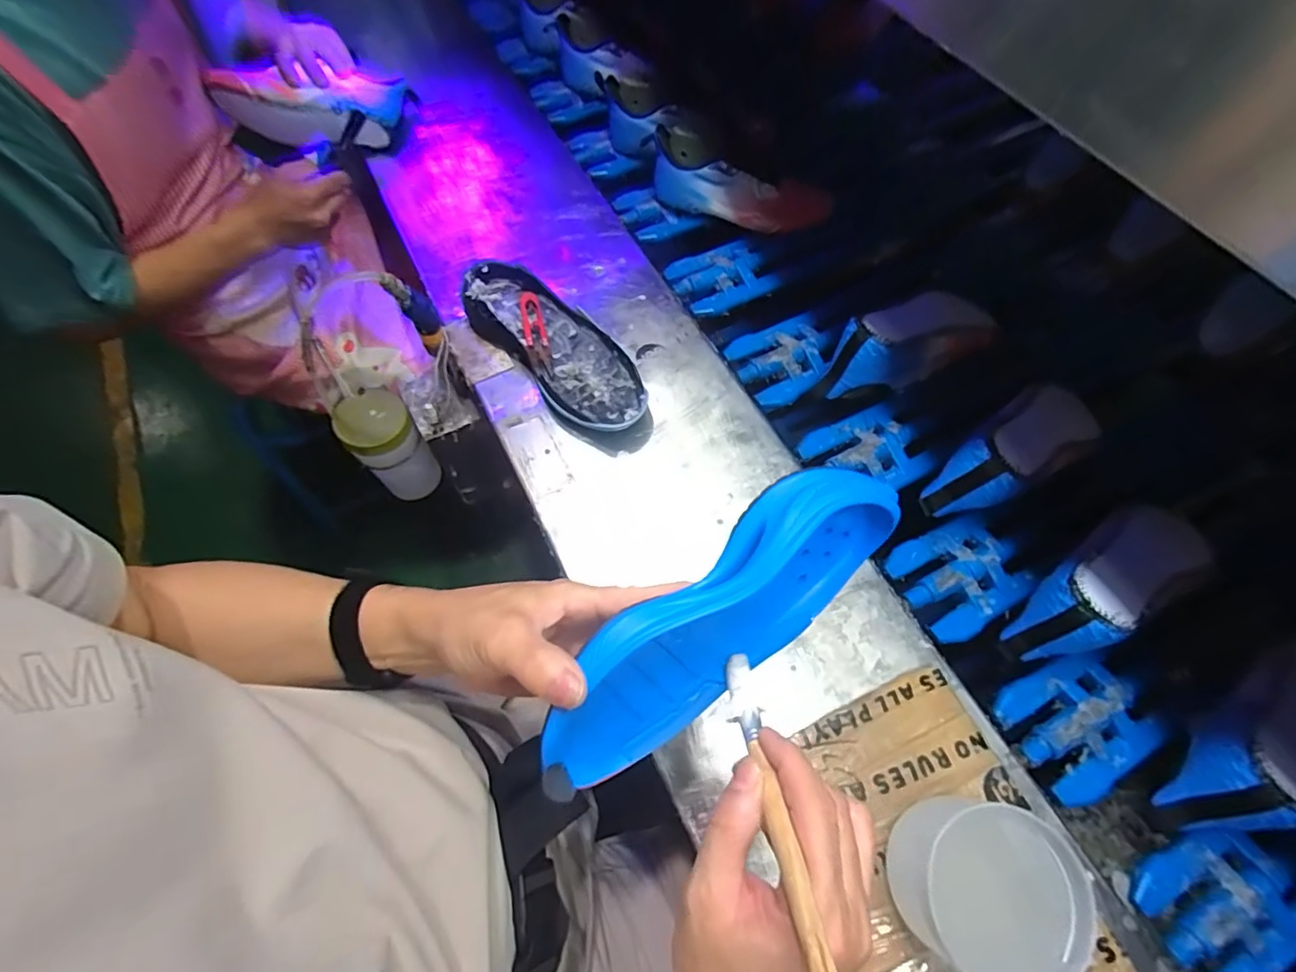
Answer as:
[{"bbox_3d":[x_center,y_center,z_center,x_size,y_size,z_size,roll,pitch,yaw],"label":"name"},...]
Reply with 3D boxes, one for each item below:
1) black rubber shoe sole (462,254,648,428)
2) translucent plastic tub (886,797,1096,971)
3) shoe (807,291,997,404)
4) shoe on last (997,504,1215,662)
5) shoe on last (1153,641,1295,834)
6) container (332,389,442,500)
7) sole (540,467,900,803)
[{"bbox_3d":[-0.090,-0.141,0.568,0.095,0.047,0.239,-39,70,-14],"label":"black rubber shoe sole"},{"bbox_3d":[0.205,0.245,0.345,0.085,0.073,0.089,-1,67,2],"label":"translucent plastic tub"},{"bbox_3d":[0.267,-0.148,0.585,0.206,0.092,0.064,-24,68,-7],"label":"shoe"},{"bbox_3d":[0.381,0.083,0.469,0.203,0.095,0.069,-28,69,-9],"label":"shoe on last"},{"bbox_3d":[0.460,0.180,0.420,0.198,0.090,0.070,-24,68,-7],"label":"shoe on last"},{"bbox_3d":[-0.292,-0.044,0.651,0.073,0.135,0.076,-31,69,-10],"label":"container"},{"bbox_3d":[0.039,0.076,0.324,0.238,0.092,0.048,-39,41,-5],"label":"sole"}]

